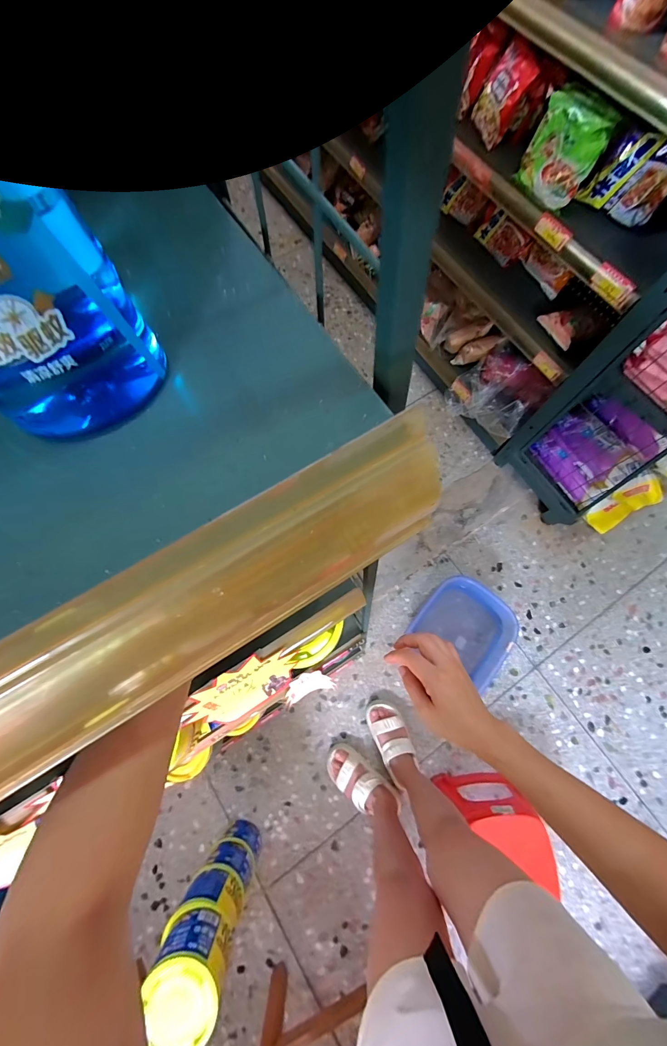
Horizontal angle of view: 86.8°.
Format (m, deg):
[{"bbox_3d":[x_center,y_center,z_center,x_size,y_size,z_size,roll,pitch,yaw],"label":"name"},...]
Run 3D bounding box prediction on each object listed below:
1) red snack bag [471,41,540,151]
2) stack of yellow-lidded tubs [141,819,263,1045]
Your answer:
[{"bbox_3d":[0.426,-1.079,0.890,0.039,0.149,0.124,-27,80,-41],"label":"red snack bag"},{"bbox_3d":[-0.269,0.866,0.802,0.145,0.483,0.130,21,74,6],"label":"stack of yellow-lidded tubs"}]

